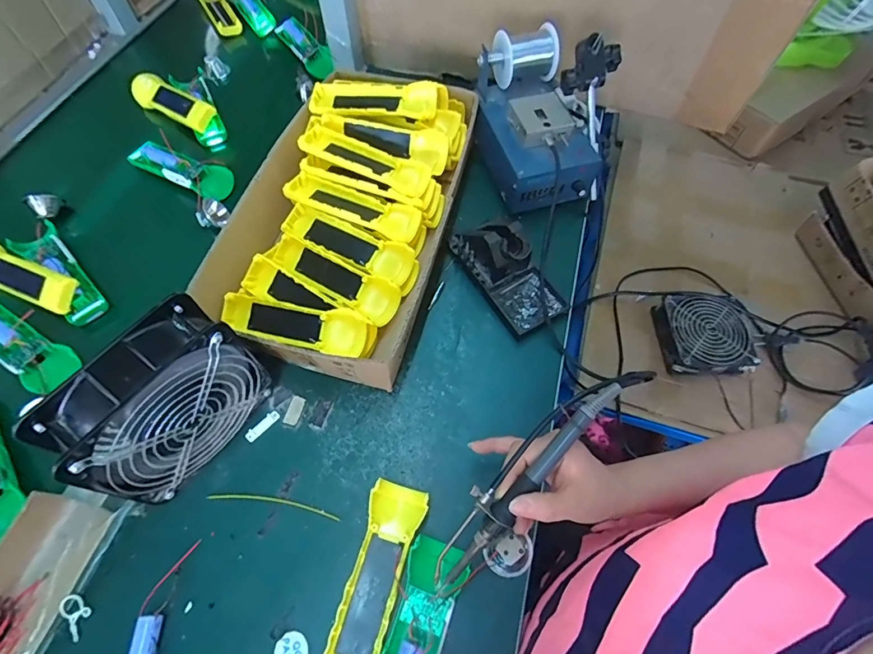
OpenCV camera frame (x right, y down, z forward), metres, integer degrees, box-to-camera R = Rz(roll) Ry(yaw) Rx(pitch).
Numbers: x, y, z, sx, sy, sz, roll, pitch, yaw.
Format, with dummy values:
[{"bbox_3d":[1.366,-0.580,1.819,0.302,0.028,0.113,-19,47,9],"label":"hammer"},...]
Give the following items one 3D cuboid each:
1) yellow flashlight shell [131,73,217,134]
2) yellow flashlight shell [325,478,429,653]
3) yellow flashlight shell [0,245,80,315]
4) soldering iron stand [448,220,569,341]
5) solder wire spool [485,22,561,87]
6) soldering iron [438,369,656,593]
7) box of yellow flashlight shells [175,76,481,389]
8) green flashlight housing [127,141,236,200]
[{"bbox_3d":[-0.402,-0.343,0.677,0.157,0.030,0.043,33,70,14],"label":"yellow flashlight shell"},{"bbox_3d":[-0.052,0.219,0.382,0.047,0.023,0.162,14,67,7],"label":"yellow flashlight shell"},{"bbox_3d":[-0.491,-0.063,0.519,0.166,0.023,0.044,22,68,10],"label":"yellow flashlight shell"},{"bbox_3d":[0.084,-0.073,0.516,0.074,0.070,0.152,-27,66,-15],"label":"soldering iron stand"},{"bbox_3d":[0.117,-0.360,0.590,0.075,0.056,0.064,-19,67,-7],"label":"solder wire spool"},{"bbox_3d":[0.079,0.113,0.339,0.021,0.017,0.221,42,95,20],"label":"soldering iron"},{"bbox_3d":[-0.100,-0.147,0.544,0.233,0.086,0.417,12,67,6],"label":"box of yellow flashlight shells"},{"bbox_3d":[-0.354,-0.222,0.622,0.158,0.025,0.052,26,69,11],"label":"green flashlight housing"}]

